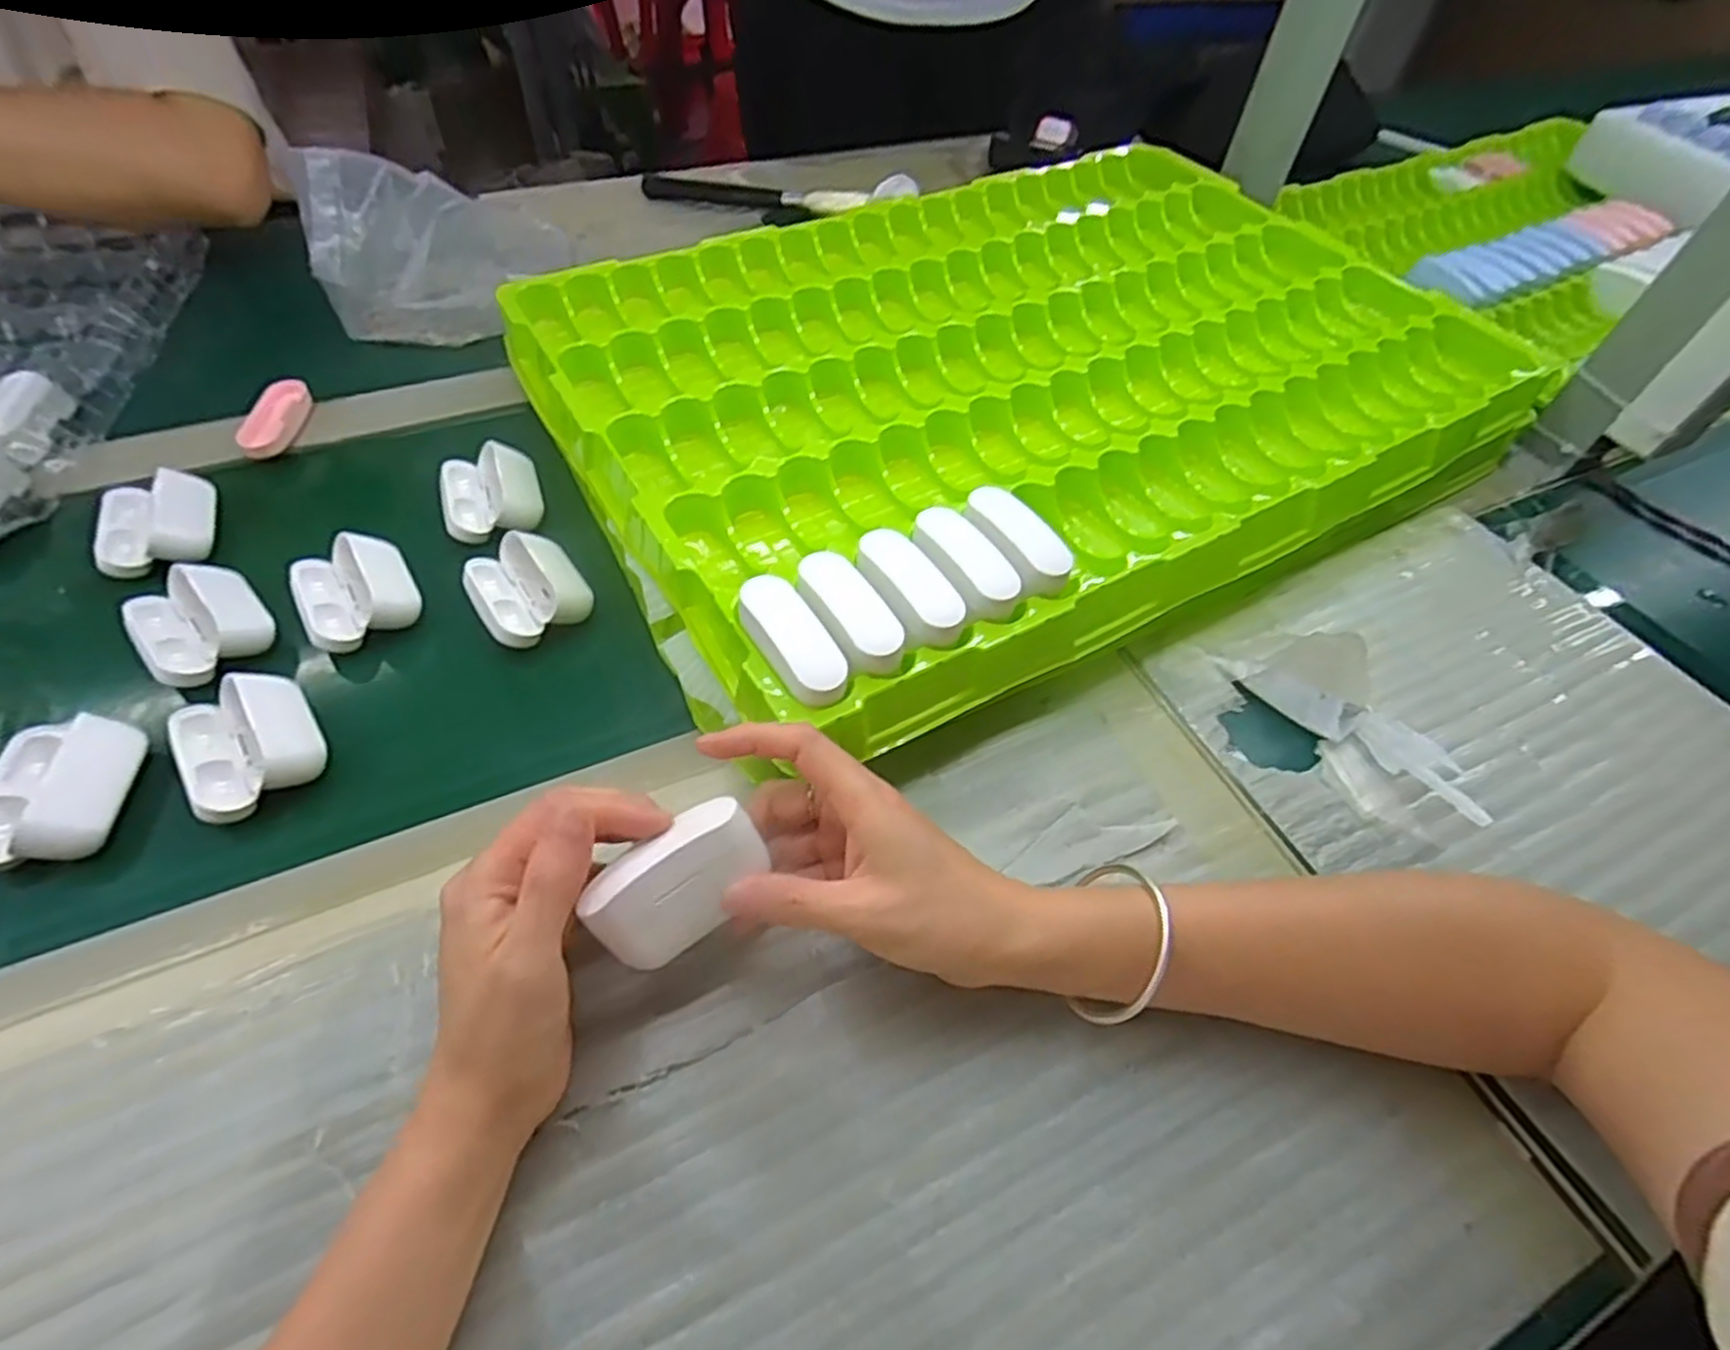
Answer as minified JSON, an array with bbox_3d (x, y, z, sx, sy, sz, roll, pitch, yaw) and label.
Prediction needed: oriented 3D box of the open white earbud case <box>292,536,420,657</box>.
[{"bbox_3d":[-0.269,-0.046,0.411,0.054,0.025,0.061,-25,59,-21],"label":"open white earbud case"}]

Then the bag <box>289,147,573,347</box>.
[{"bbox_3d":[-0.292,-0.304,0.556,0.182,0.113,0.058,-37,64,-27],"label":"bag"}]

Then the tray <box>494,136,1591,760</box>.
[{"bbox_3d":[0.112,-0.209,0.504,0.575,0.047,0.388,-25,59,-21],"label":"tray"}]

